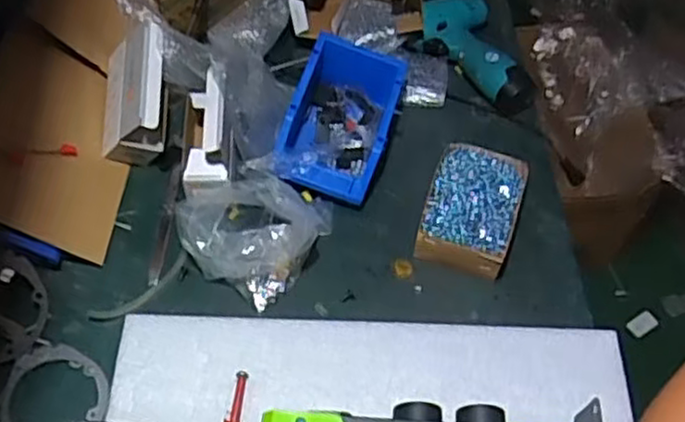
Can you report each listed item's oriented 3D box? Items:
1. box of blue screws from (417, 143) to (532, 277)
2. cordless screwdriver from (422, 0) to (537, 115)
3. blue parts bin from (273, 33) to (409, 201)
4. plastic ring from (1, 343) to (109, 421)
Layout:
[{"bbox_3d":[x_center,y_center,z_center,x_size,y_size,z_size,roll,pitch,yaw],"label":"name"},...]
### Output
[{"bbox_3d":[0.144,0.000,0.812,0.099,0.058,0.138,16,58,9],"label":"box of blue screws"},{"bbox_3d":[0.180,-0.209,0.934,0.101,0.052,0.188,-34,79,-23],"label":"cordless screwdriver"},{"bbox_3d":[-0.001,-0.101,0.850,0.114,0.091,0.199,13,57,7],"label":"blue parts bin"},{"bbox_3d":[-0.277,0.181,0.706,0.101,0.010,0.105,7,57,3],"label":"plastic ring"}]

